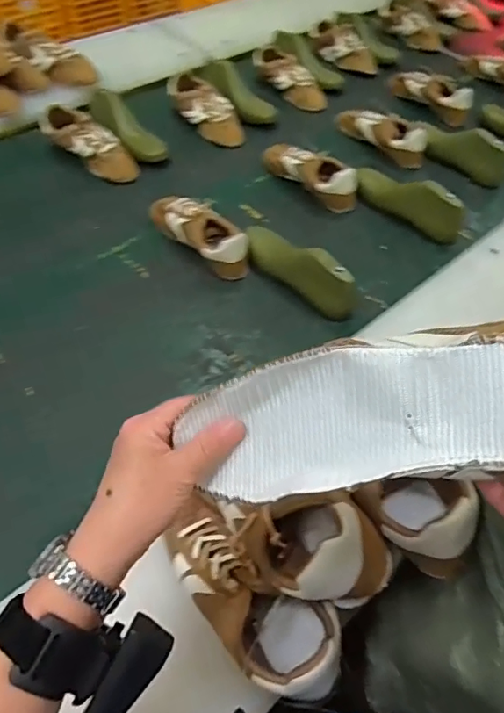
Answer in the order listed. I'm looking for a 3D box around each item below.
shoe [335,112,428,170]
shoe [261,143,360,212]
[{"bbox_3d":[0.281,-0.489,1.116,0.083,0.066,0.231,-24,56,-21],"label":"shoe"},{"bbox_3d":[0.107,-0.366,1.005,0.229,0.069,0.077,39,58,25],"label":"shoe"}]

